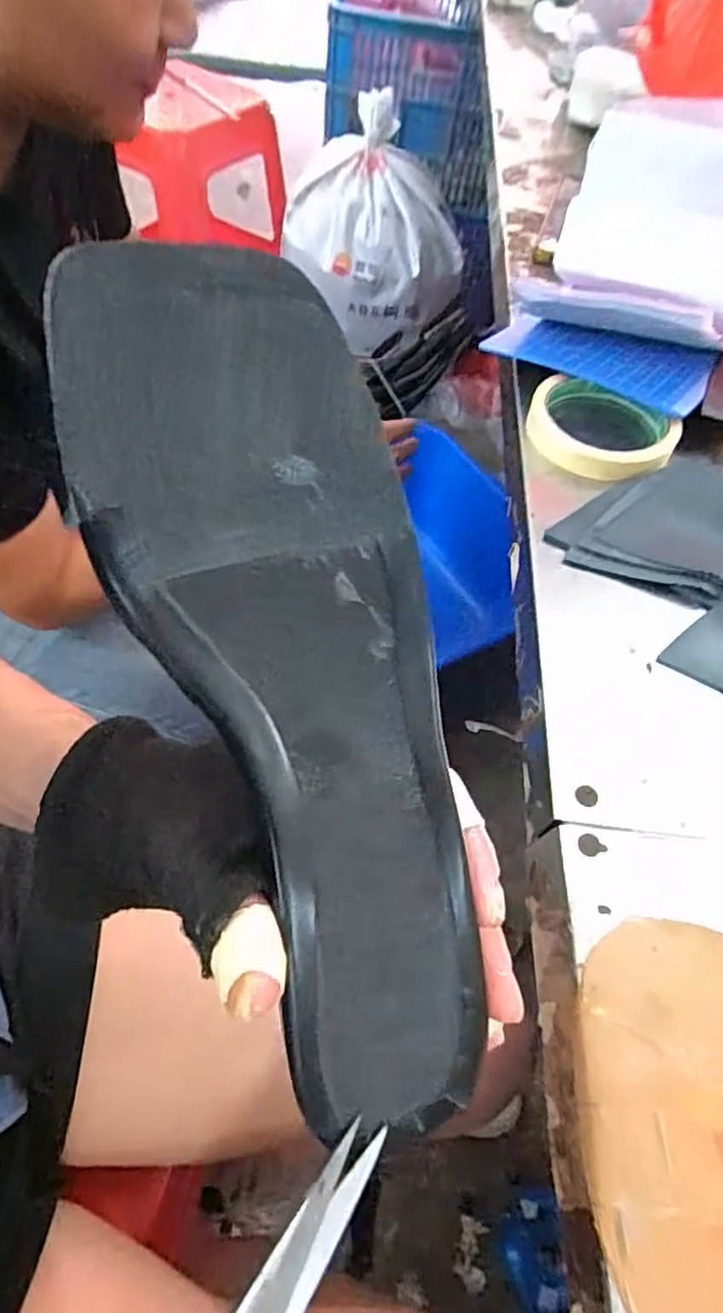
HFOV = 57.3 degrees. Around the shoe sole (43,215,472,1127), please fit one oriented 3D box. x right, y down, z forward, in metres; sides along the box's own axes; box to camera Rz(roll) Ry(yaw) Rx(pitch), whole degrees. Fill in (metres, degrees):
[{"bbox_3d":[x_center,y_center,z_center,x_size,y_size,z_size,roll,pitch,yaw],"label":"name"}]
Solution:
[{"bbox_3d":[-0.013,0.011,0.173,0.076,0.026,0.221,-17,92,-12],"label":"shoe sole"}]

